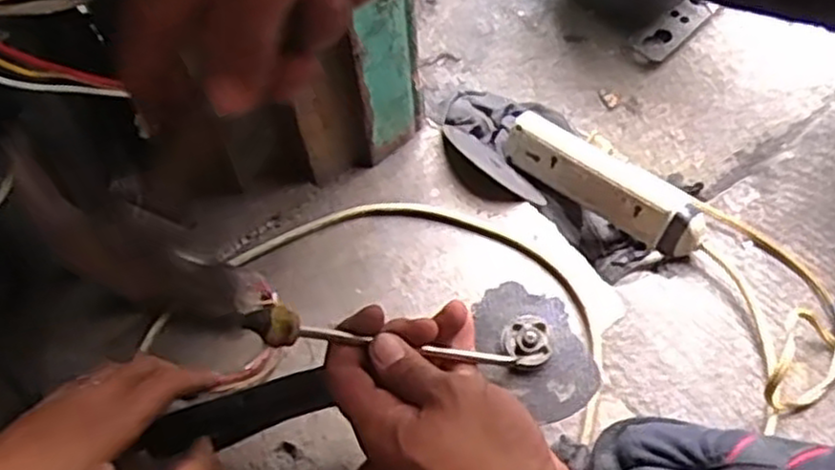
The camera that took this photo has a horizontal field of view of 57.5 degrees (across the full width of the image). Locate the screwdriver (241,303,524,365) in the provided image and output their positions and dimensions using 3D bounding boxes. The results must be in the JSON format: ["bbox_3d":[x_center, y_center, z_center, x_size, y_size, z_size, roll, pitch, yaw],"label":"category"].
[{"bbox_3d":[-0.014,0.058,0.403,0.157,0.016,0.016,13,58,-27],"label":"screwdriver"}]

